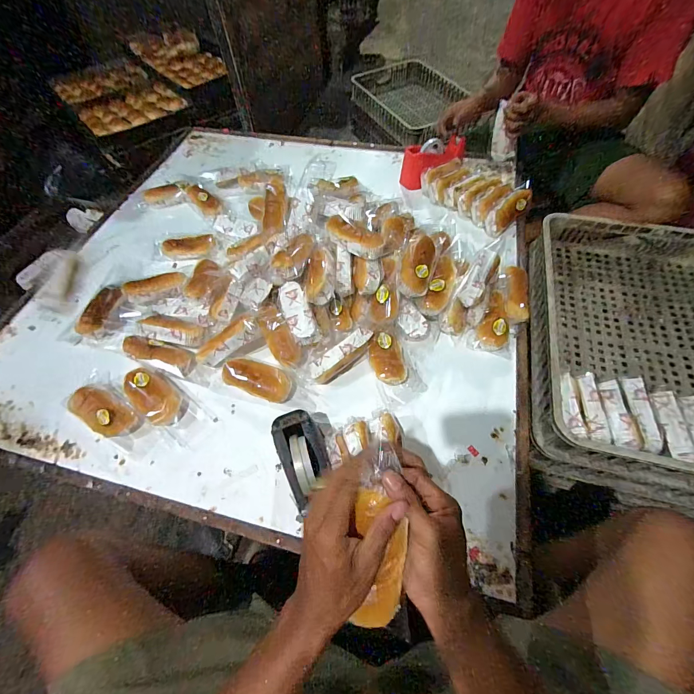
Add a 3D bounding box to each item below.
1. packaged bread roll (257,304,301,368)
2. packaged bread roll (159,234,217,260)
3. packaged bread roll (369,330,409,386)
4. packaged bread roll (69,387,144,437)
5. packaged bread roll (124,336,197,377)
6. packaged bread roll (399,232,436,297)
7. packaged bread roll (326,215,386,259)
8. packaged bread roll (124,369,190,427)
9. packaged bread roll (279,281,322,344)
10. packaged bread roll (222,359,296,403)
[{"bbox_3d":[-0.142,-0.025,0.681,0.048,0.032,0.137,-26,76,-13],"label":"packaged bread roll"},{"bbox_3d":[-0.422,-0.265,0.875,0.149,0.046,0.056,-12,60,-5],"label":"packaged bread roll"},{"bbox_3d":[0.086,0.027,0.683,0.073,0.049,0.113,-2,59,1],"label":"packaged bread roll"},{"bbox_3d":[-0.471,0.125,0.638,0.156,0.040,0.071,28,64,17],"label":"packaged bread roll"},{"bbox_3d":[-0.394,0.017,0.695,0.148,0.054,0.061,13,61,10],"label":"packaged bread roll"},{"bbox_3d":[0.151,-0.178,0.697,0.070,0.042,0.155,13,60,9],"label":"packaged bread roll"},{"bbox_3d":[0.017,-0.230,0.689,0.134,0.039,0.058,34,66,20],"label":"packaged bread roll"},{"bbox_3d":[-0.389,0.097,0.661,0.143,0.048,0.070,35,66,20],"label":"packaged bread roll"},{"bbox_3d":[-0.102,-0.073,0.685,0.057,0.046,0.139,-21,61,-10],"label":"packaged bread roll"},{"bbox_3d":[-0.183,0.069,0.676,0.151,0.047,0.062,14,61,10],"label":"packaged bread roll"}]

